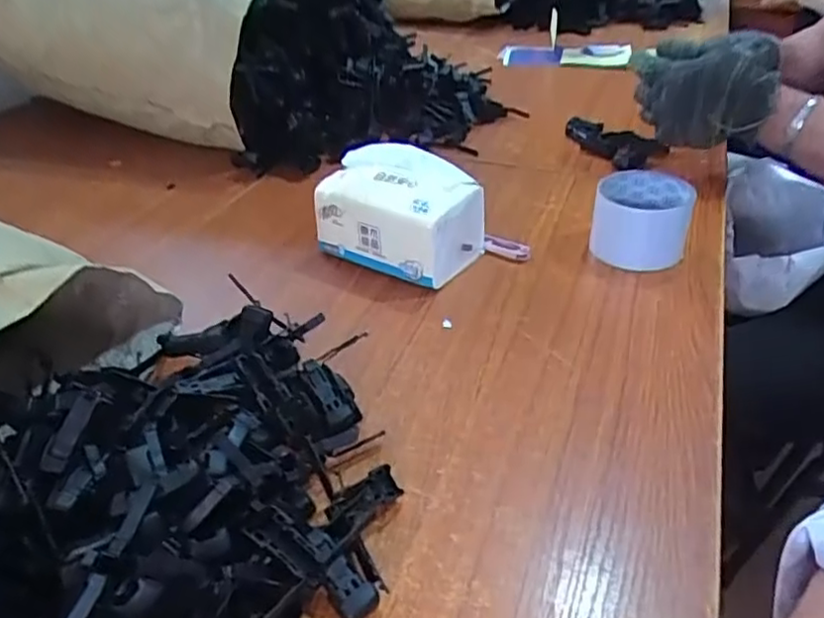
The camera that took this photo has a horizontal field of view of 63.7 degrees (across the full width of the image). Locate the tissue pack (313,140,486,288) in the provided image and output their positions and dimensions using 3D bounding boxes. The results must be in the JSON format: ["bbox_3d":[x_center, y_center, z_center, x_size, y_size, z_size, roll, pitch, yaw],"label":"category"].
[{"bbox_3d":[-0.012,-0.087,0.612,0.136,0.096,0.088,19,39,27],"label":"tissue pack"}]

